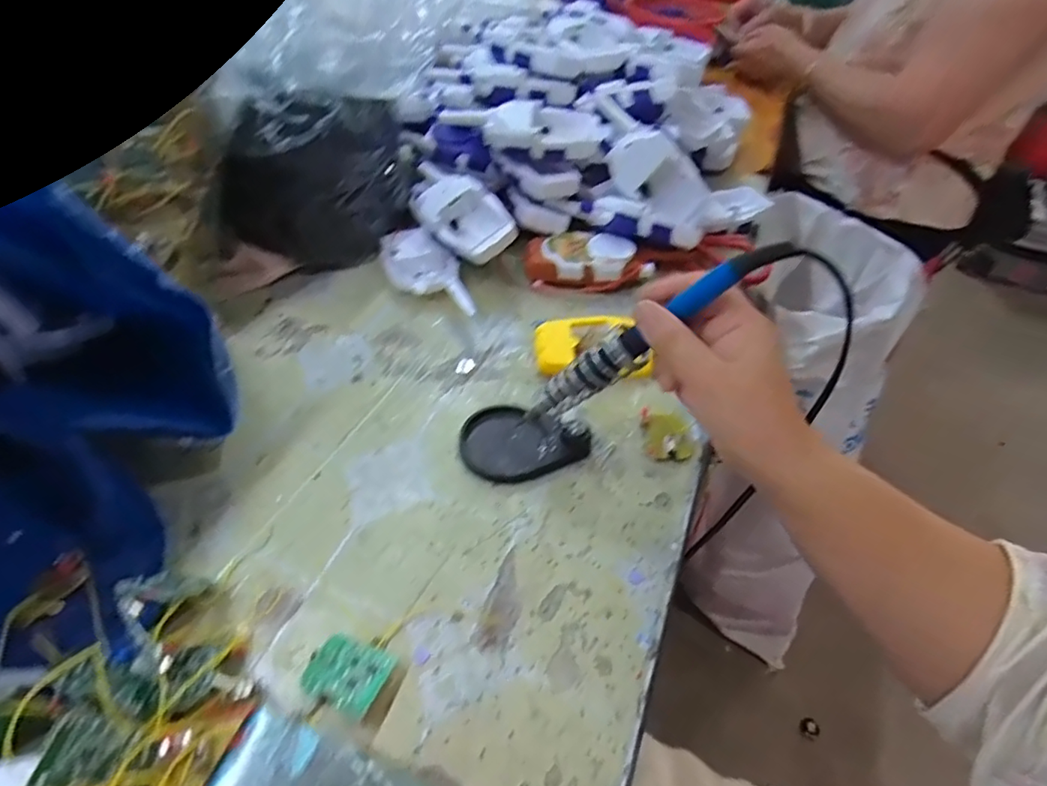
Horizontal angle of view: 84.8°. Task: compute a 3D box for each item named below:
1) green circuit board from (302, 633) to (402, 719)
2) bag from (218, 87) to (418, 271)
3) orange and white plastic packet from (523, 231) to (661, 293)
[{"bbox_3d":[-0.094,0.149,0.307,0.044,0.014,0.035,20,49,15],"label":"green circuit board"},{"bbox_3d":[-0.176,-0.194,0.531,0.184,0.145,0.074,-29,55,-27],"label":"bag"},{"bbox_3d":[0.066,-0.126,0.555,0.127,0.036,0.062,5,47,0],"label":"orange and white plastic packet"}]

